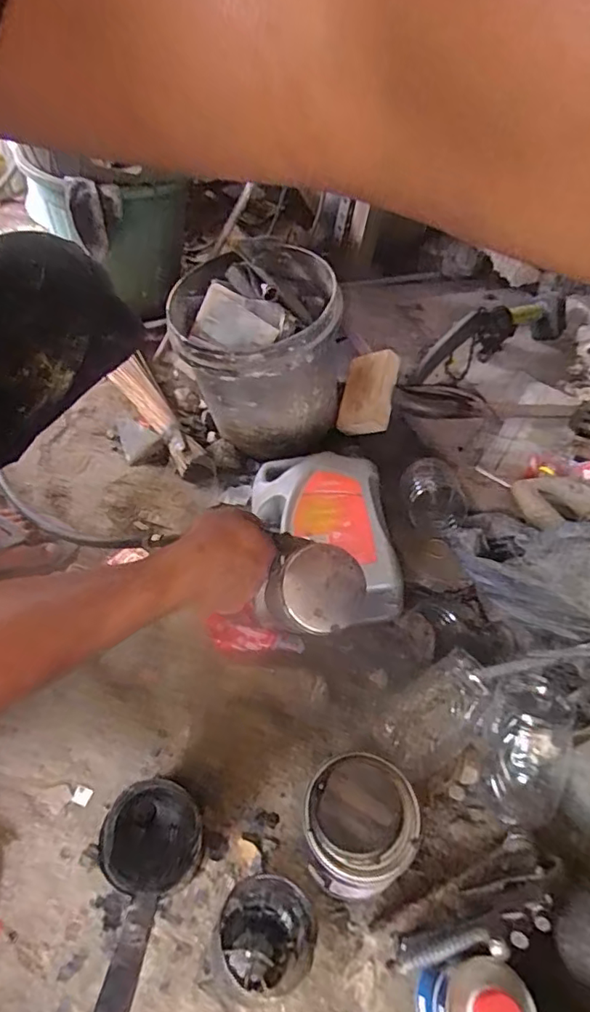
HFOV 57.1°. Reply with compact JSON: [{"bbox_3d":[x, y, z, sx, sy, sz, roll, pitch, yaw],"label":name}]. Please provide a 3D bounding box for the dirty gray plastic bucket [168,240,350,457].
[{"bbox_3d":[-0.063,-0.238,0.883,0.260,0.271,0.232,0,52,-7],"label":"dirty gray plastic bucket"}]

